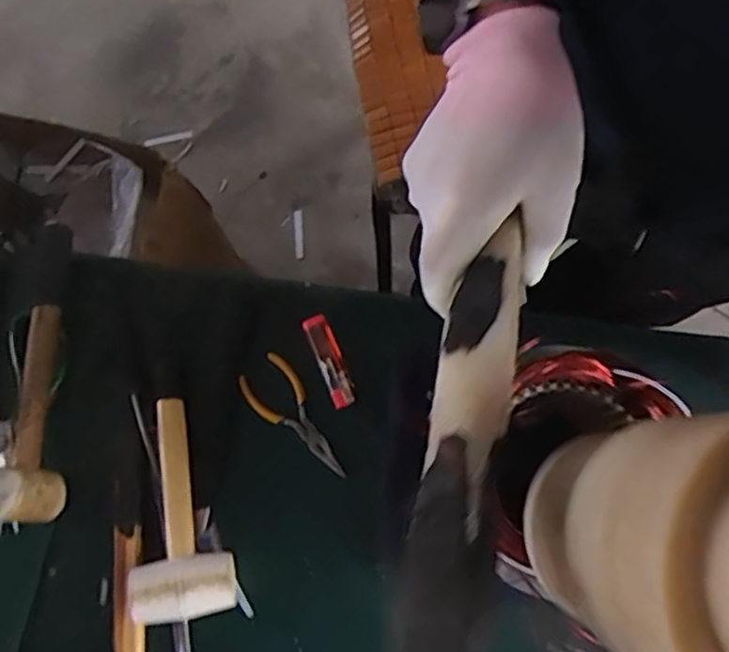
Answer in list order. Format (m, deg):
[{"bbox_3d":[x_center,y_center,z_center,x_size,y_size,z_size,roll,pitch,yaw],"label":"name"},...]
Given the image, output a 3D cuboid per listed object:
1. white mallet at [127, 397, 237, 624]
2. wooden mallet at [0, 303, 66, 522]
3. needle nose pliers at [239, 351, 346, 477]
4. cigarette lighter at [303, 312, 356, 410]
[{"bbox_3d":[-0.158,0.146,0.541,0.081,0.043,0.174,-15,74,-1],"label":"white mallet"},{"bbox_3d":[-0.275,0.069,0.560,0.051,0.061,0.181,1,75,3],"label":"wooden mallet"},{"bbox_3d":[-0.057,0.078,0.571,0.047,0.013,0.120,-41,77,-8],"label":"needle nose pliers"},{"bbox_3d":[-0.031,0.030,0.588,0.022,0.007,0.084,-23,75,-3],"label":"cigarette lighter"}]

